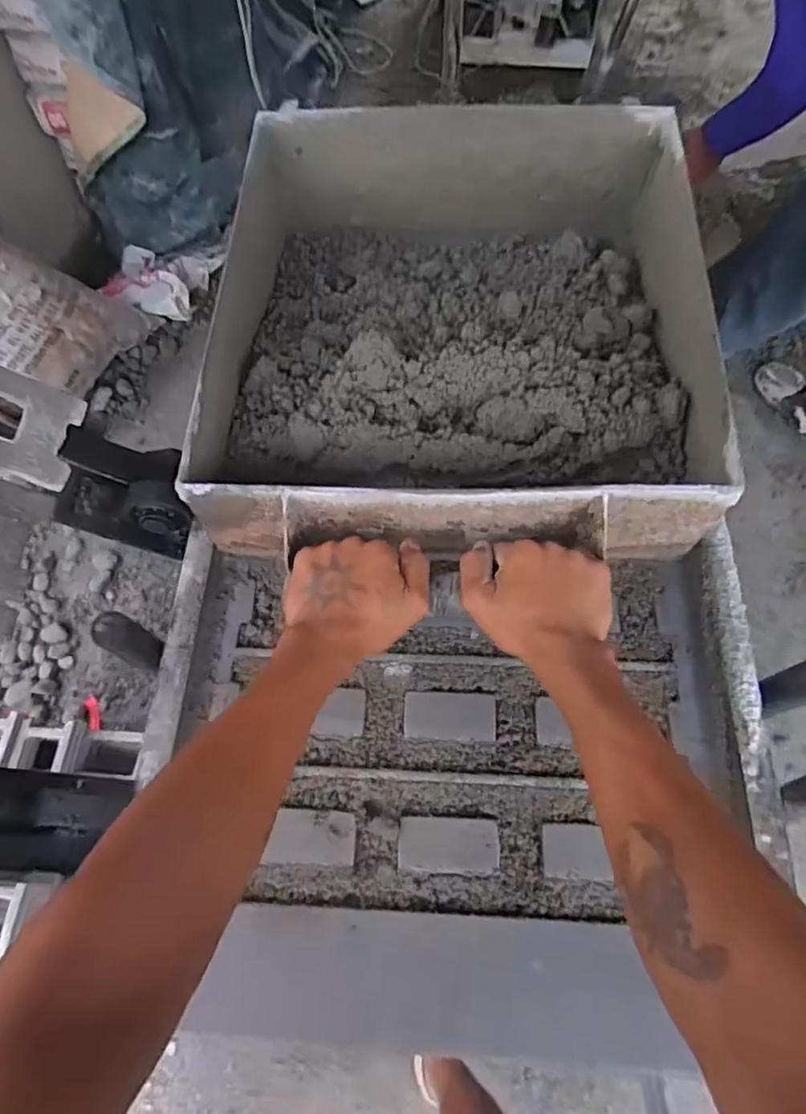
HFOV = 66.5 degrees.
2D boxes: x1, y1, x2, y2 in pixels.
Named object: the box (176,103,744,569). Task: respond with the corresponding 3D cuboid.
[{"bbox_3d":[0.051,-0.253,0.638,0.453,0.145,0.504,0,65,2],"label":"box"}]

